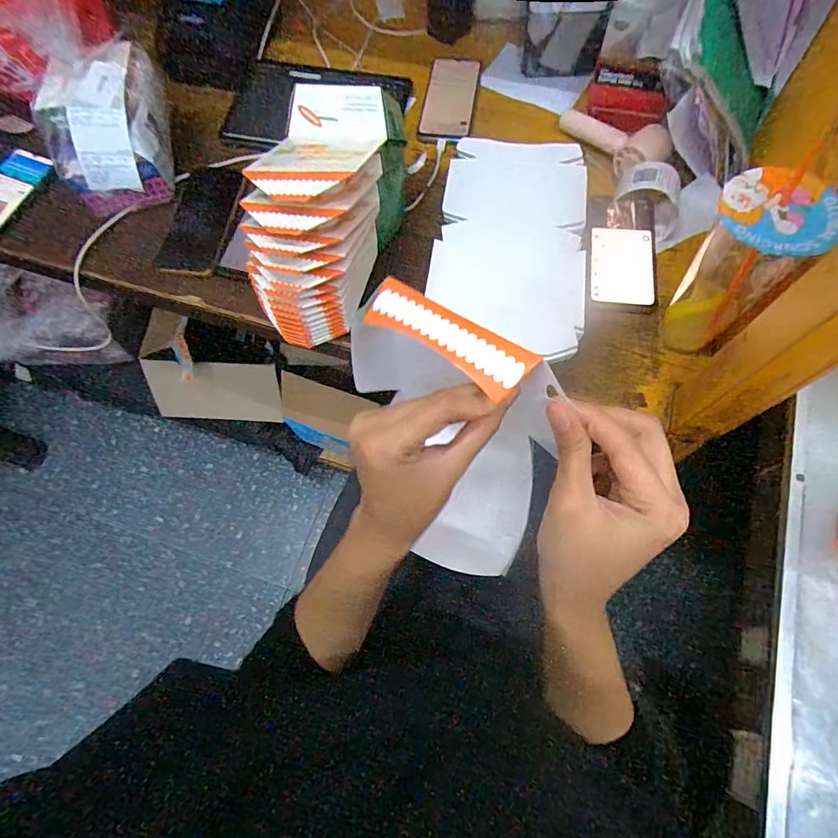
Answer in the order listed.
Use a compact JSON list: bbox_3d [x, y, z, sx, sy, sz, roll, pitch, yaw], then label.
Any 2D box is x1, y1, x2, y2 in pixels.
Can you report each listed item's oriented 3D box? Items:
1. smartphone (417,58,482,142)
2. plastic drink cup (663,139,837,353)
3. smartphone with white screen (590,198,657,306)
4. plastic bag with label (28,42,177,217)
[{"bbox_3d":[0.045,-0.465,0.671,0.071,0.004,0.162,9,70,6],"label":"smartphone"},{"bbox_3d":[0.285,-0.134,0.445,0.075,0.187,0.078,-1,69,2],"label":"plastic drink cup"},{"bbox_3d":[0.247,-0.205,0.564,0.074,0.015,0.148,8,69,6],"label":"smartphone with white screen"},{"bbox_3d":[-0.402,-0.378,0.603,0.135,0.112,0.174,-3,69,2],"label":"plastic bag with label"}]

